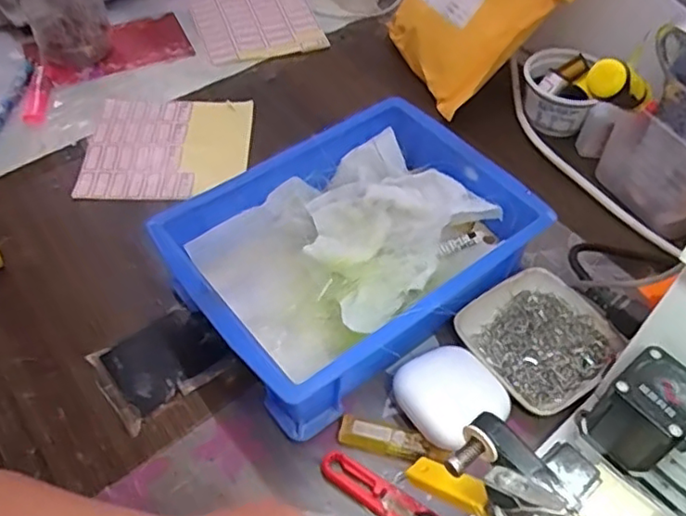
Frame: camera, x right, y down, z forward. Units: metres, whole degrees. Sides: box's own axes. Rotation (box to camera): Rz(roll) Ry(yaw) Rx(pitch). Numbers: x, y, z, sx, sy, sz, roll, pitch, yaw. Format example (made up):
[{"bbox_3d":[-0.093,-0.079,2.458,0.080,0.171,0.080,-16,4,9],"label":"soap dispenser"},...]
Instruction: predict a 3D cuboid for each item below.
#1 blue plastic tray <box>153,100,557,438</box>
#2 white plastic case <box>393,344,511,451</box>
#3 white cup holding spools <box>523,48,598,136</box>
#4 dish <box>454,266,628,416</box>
[{"bbox_3d":[0.009,-0.006,0.472,0.249,0.071,0.182,-30,57,-23],"label":"blue plastic tray"},{"bbox_3d":[0.072,0.091,0.420,0.062,0.020,0.060,-26,57,-20],"label":"white plastic case"},{"bbox_3d":[0.205,-0.161,0.607,0.061,0.053,0.072,7,51,5],"label":"white cup holding spools"},{"bbox_3d":[0.142,0.058,0.454,0.095,0.019,0.098,-28,57,-22],"label":"dish"}]

